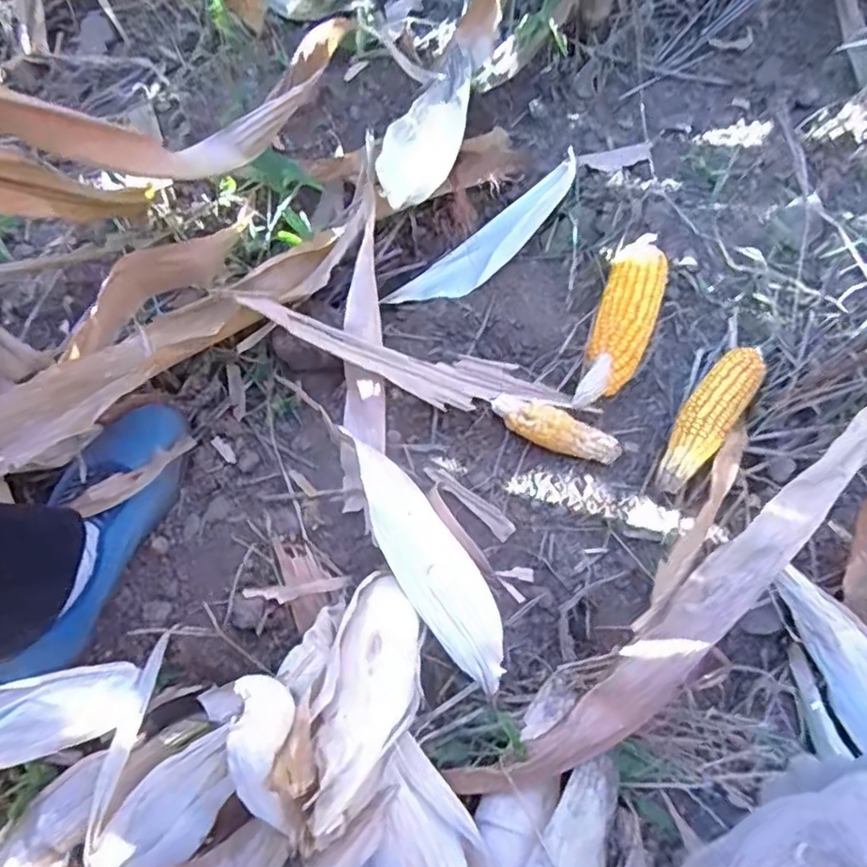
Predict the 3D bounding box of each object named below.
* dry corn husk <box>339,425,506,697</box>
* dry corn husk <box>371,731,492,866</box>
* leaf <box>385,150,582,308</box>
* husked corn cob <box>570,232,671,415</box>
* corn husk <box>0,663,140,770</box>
[{"bbox_3d":[-0.007,0.096,0.518,0.056,0.047,0.224,-34,77,-5],"label":"dry corn husk"},{"bbox_3d":[0.010,0.289,0.424,0.066,0.042,0.171,-37,78,-5],"label":"dry corn husk"},{"bbox_3d":[0.055,-0.186,0.645,0.219,0.034,0.055,-38,73,3],"label":"leaf"},{"bbox_3d":[0.169,-0.096,0.586,0.051,0.046,0.172,19,79,7],"label":"husked corn cob"},{"bbox_3d":[-0.305,0.214,0.482,0.176,0.034,0.054,-14,76,0],"label":"corn husk"}]

